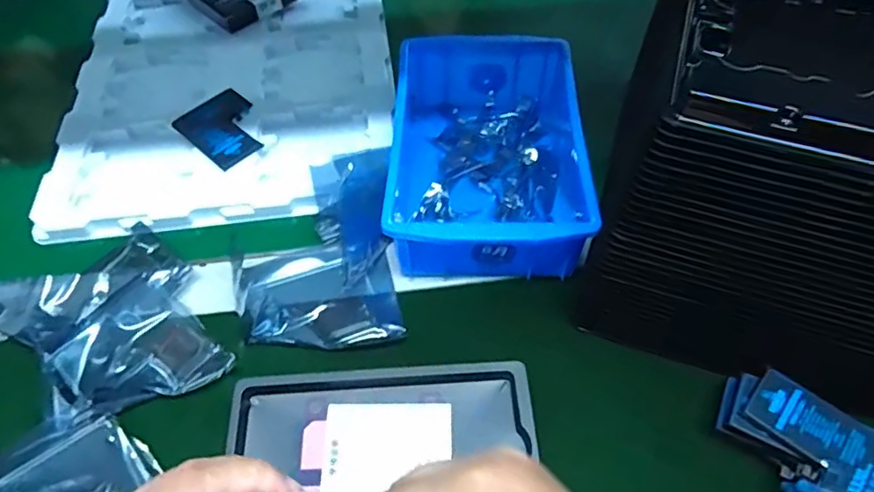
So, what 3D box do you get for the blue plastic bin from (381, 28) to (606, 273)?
[{"bbox_3d":[0.035,-0.074,0.415,0.125,0.060,0.199,1,56,2],"label":"blue plastic bin"}]

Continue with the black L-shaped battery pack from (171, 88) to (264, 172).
[{"bbox_3d":[-0.172,-0.097,0.464,0.079,0.007,0.058,37,72,26],"label":"black L-shaped battery pack"}]

